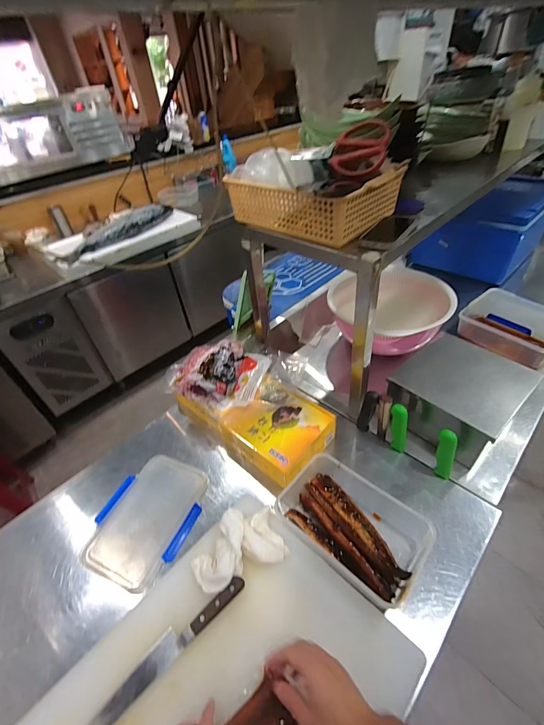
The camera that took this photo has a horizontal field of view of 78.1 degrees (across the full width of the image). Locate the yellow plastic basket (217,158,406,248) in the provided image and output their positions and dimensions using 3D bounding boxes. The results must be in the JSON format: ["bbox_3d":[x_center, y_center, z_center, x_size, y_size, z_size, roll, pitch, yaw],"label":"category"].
[{"bbox_3d":[0.076,-0.333,0.686,0.302,0.089,0.206,25,51,30],"label":"yellow plastic basket"}]

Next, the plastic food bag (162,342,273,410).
[{"bbox_3d":[-0.141,0.026,0.848,0.253,0.089,0.176,-1,42,7],"label":"plastic food bag"}]

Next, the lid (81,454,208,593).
[{"bbox_3d":[-0.264,0.323,0.716,0.202,0.015,0.253,13,46,21],"label":"lid"}]

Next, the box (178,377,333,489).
[{"bbox_3d":[-0.047,0.127,0.833,0.373,0.081,0.196,27,52,32],"label":"box"}]

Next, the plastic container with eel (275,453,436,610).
[{"bbox_3d":[0.153,0.299,0.643,0.265,0.065,0.181,26,51,31],"label":"plastic container with eel"}]

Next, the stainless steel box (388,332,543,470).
[{"bbox_3d":[0.435,0.080,0.794,0.242,0.147,0.228,-34,48,-26],"label":"stainless steel box"}]

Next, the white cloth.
[{"bbox_3d":[-0.067,0.335,0.620,0.166,0.038,0.116,-19,43,-13],"label":"white cloth"}]

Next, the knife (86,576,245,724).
[{"bbox_3d":[-0.174,0.455,0.519,0.309,0.017,0.039,-34,48,-27],"label":"knife"}]

